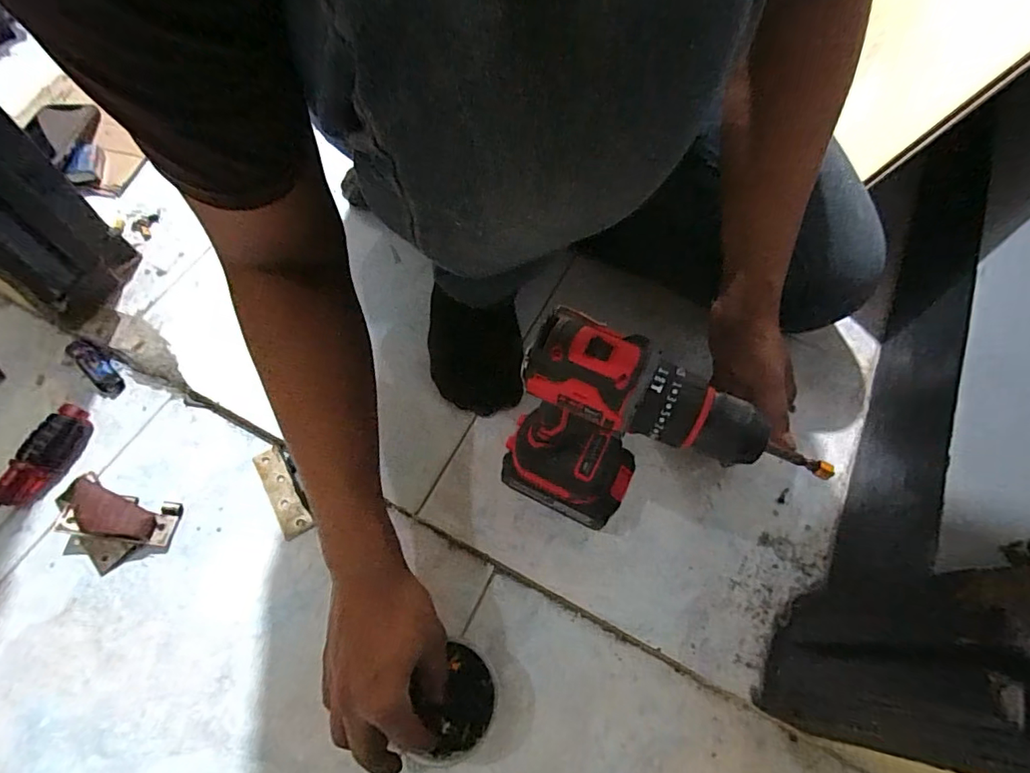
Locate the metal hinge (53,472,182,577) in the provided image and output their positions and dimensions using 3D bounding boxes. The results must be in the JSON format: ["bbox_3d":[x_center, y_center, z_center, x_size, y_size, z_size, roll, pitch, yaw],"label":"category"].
[{"bbox_3d":[-0.383,0.133,0.490,0.104,0.028,0.072,15,65,4],"label":"metal hinge"}]

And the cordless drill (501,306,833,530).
[{"bbox_3d":[0.082,0.049,0.398,0.171,0.236,0.059,21,66,4],"label":"cordless drill"}]

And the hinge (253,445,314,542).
[{"bbox_3d":[-0.235,0.106,0.521,0.033,0.005,0.096,-28,70,-15],"label":"hinge"}]

